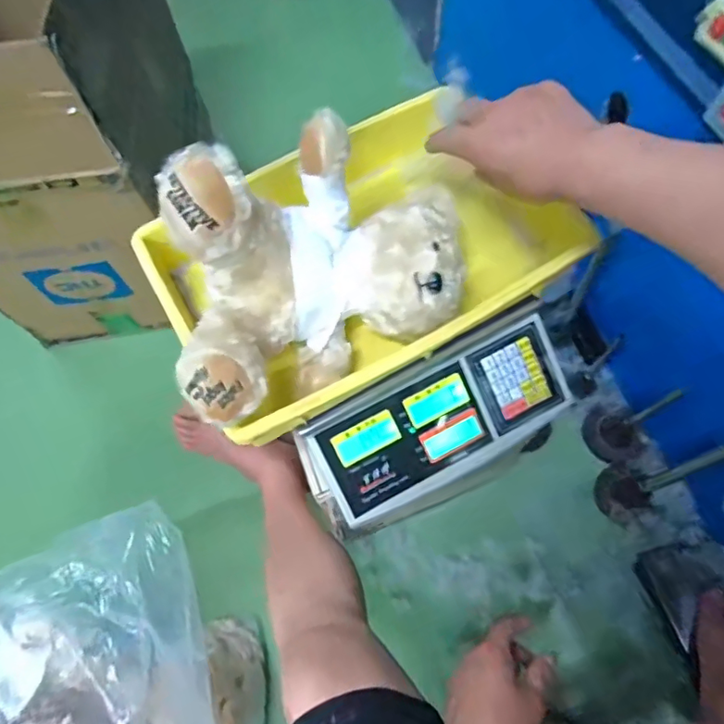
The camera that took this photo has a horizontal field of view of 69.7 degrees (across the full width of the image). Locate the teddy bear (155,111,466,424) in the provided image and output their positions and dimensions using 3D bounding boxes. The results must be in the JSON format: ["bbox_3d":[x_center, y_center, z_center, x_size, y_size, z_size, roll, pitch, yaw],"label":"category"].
[{"bbox_3d":[-0.031,-0.078,0.388,0.253,0.163,0.135,-29,67,-11],"label":"teddy bear"}]

